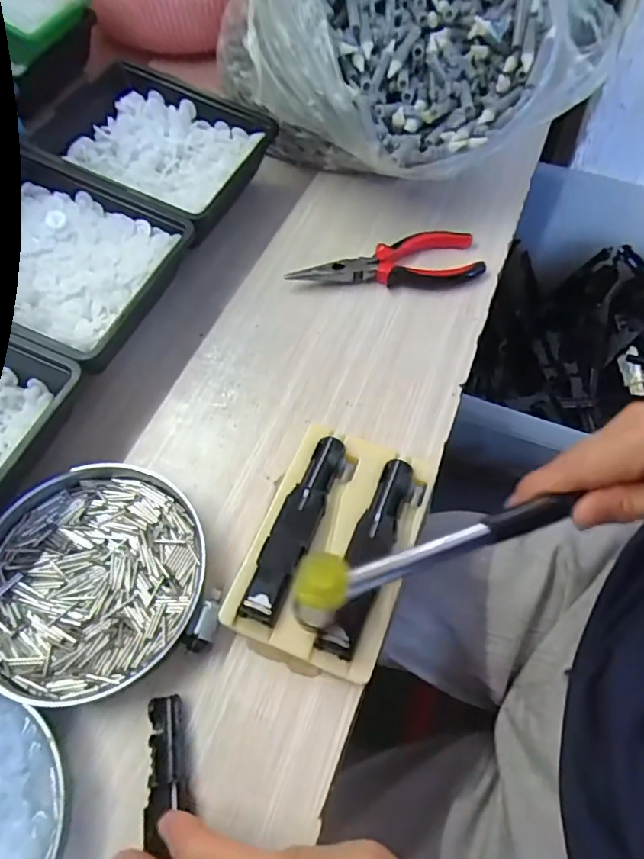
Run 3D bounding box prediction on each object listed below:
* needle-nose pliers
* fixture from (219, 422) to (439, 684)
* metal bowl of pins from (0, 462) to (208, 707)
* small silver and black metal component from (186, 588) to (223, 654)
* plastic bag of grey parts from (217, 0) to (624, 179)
[{"bbox_3d":[0.053,-0.138,0.451,0.156,0.016,0.051,-9,60,-3],"label":"needle-nose pliers"},{"bbox_3d":[0.009,0.065,0.327,0.087,0.030,0.139,18,62,12],"label":"fixture"},{"bbox_3d":[-0.138,0.087,0.322,0.132,0.023,0.129,-1,60,1],"label":"metal bowl of pins"},{"bbox_3d":[-0.063,0.108,0.306,0.013,0.010,0.035,17,62,11],"label":"small silver and black metal component"},{"bbox_3d":[0.073,-0.346,0.471,0.271,0.189,0.274,-41,66,-20],"label":"plastic bag of grey parts"}]

